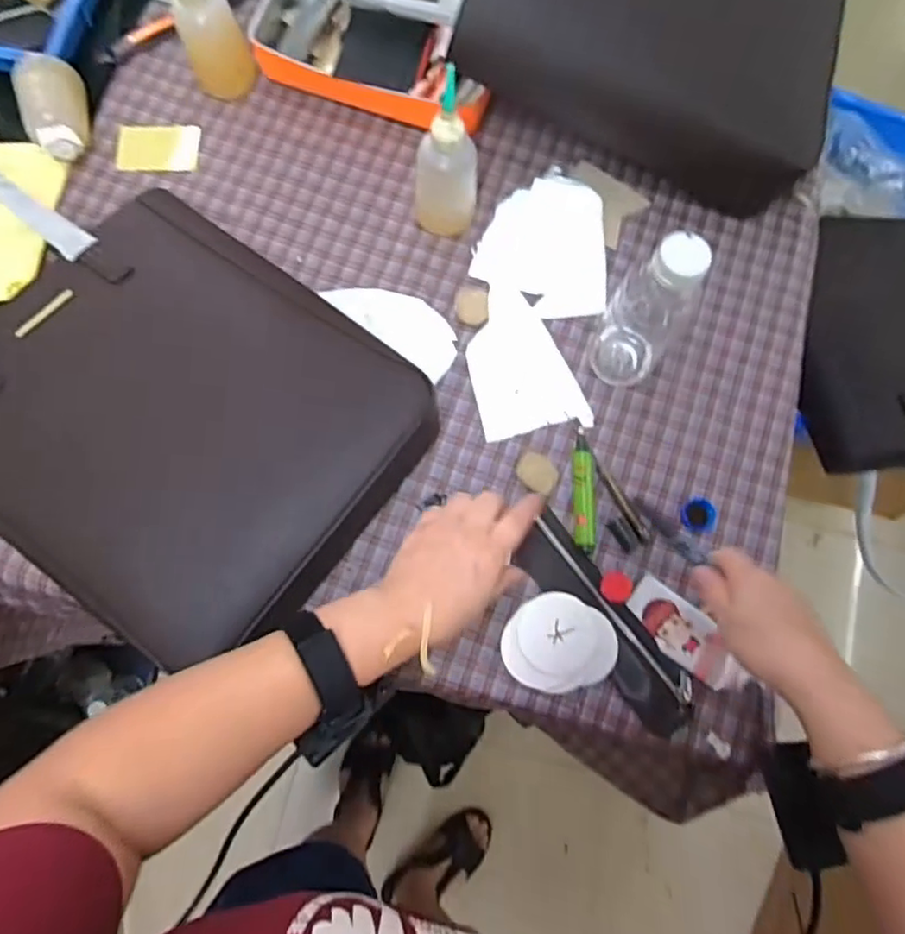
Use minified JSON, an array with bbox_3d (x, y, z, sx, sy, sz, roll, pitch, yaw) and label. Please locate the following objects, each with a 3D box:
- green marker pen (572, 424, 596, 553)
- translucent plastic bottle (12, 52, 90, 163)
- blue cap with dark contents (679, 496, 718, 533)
[{"bbox_3d":[0.126,0.022,0.600,0.022,0.016,0.118,2,75,-1],"label":"green marker pen"},{"bbox_3d":[-0.424,-0.380,0.684,0.061,0.053,0.125,-16,76,-6],"label":"translucent plastic bottle"},{"bbox_3d":[0.234,0.046,0.605,0.033,0.012,0.032,0,75,-2],"label":"blue cap with dark contents"}]

